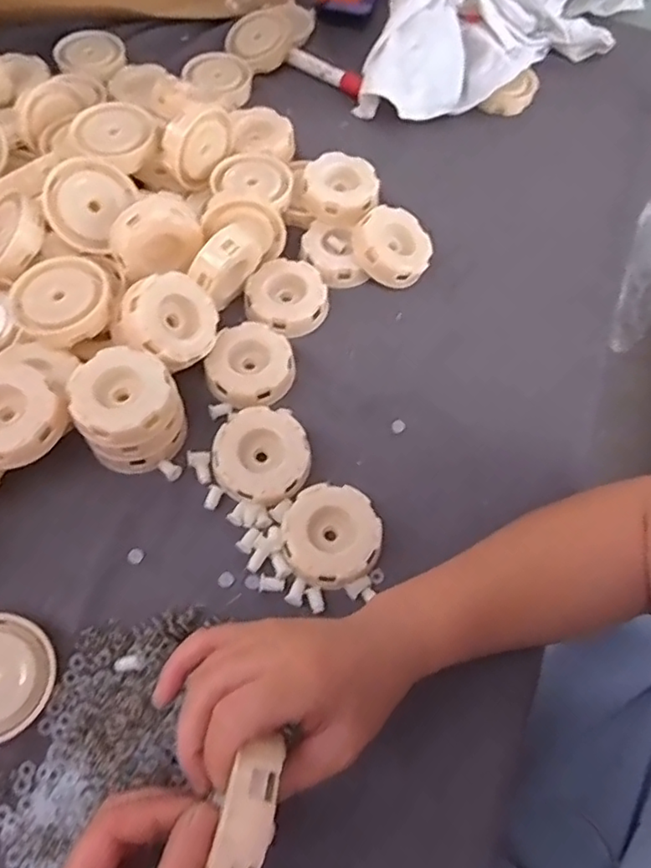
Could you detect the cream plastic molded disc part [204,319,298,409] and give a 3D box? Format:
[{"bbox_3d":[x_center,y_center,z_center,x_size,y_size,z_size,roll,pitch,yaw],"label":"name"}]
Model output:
[{"bbox_3d":[-0.055,-0.052,0.449,0.063,0.016,0.066,22,64,9],"label":"cream plastic molded disc part"}]

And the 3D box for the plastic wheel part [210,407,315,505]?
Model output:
[{"bbox_3d":[-0.044,0.015,0.414,0.065,0.021,0.064,35,67,14],"label":"plastic wheel part"}]

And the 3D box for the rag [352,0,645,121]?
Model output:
[{"bbox_3d":[0.191,-0.452,0.589,0.422,0.159,0.124,-29,68,-16],"label":"rag"}]

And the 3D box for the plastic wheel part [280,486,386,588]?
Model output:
[{"bbox_3d":[0.004,0.067,0.392,0.065,0.019,0.063,1,63,-2],"label":"plastic wheel part"}]

